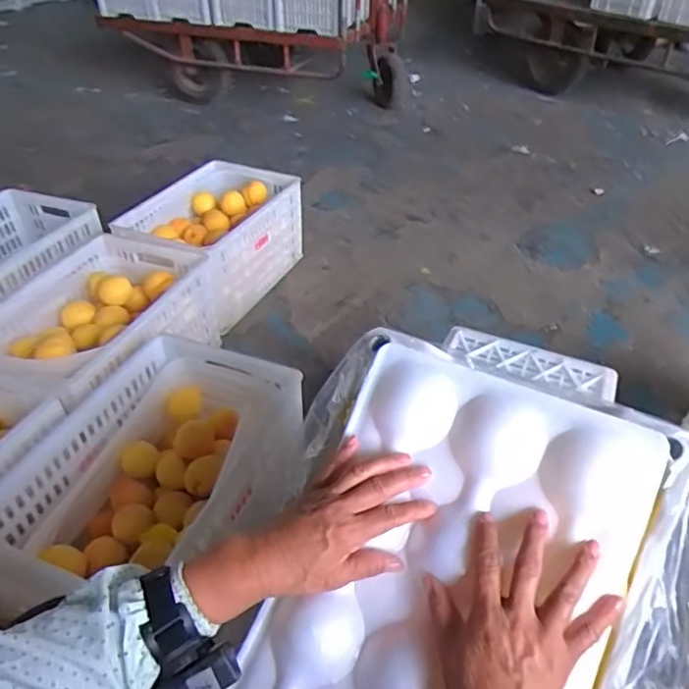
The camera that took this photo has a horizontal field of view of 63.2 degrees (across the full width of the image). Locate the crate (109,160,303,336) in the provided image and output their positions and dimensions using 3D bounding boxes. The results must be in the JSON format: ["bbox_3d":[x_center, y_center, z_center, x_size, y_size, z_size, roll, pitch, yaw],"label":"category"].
[{"bbox_3d":[-0.369,-0.279,1.566,0.350,0.258,0.487,16,43,19],"label":"crate"}]

